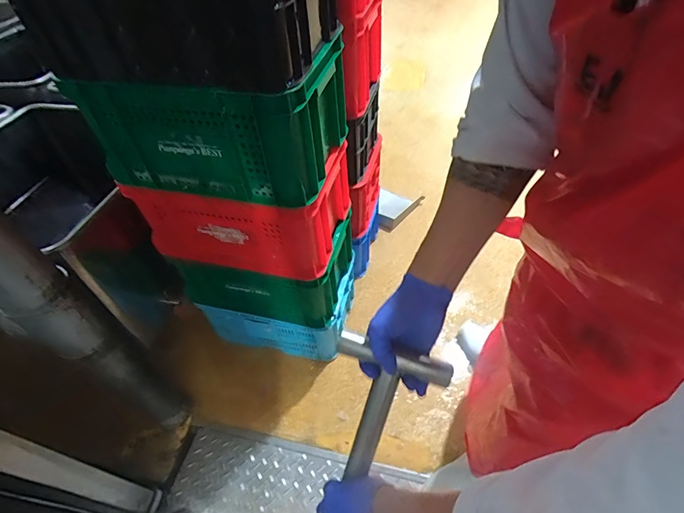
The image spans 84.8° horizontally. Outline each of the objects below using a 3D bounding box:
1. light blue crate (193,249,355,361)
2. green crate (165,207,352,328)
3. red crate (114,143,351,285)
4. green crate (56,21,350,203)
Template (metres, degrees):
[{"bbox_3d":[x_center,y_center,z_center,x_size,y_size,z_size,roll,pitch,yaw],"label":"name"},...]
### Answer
[{"bbox_3d":[-0.223,0.173,1.407,0.494,0.237,0.295,7,50,11],"label":"light blue crate"},{"bbox_3d":[-0.242,0.026,1.226,0.497,0.279,0.278,7,50,11],"label":"green crate"},{"bbox_3d":[-0.262,-0.139,1.031,0.506,0.254,0.275,7,50,11],"label":"red crate"},{"bbox_3d":[-0.275,-0.318,0.845,0.497,0.249,0.309,11,51,14],"label":"green crate"}]

